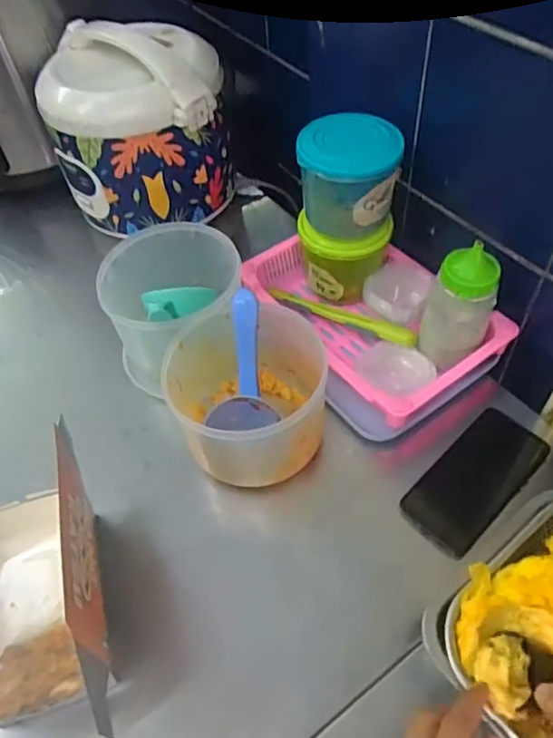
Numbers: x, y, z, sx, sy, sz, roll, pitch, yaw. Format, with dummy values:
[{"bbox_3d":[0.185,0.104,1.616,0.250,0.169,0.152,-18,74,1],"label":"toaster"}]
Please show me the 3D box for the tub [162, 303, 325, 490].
[{"bbox_3d":[-0.032,0.025,0.621,0.157,0.120,0.179,-14,53,-5],"label":"tub"}]

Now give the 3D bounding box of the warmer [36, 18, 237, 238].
[{"bbox_3d":[-0.193,-0.339,0.819,0.240,0.198,0.202,-5,53,1],"label":"warmer"}]

